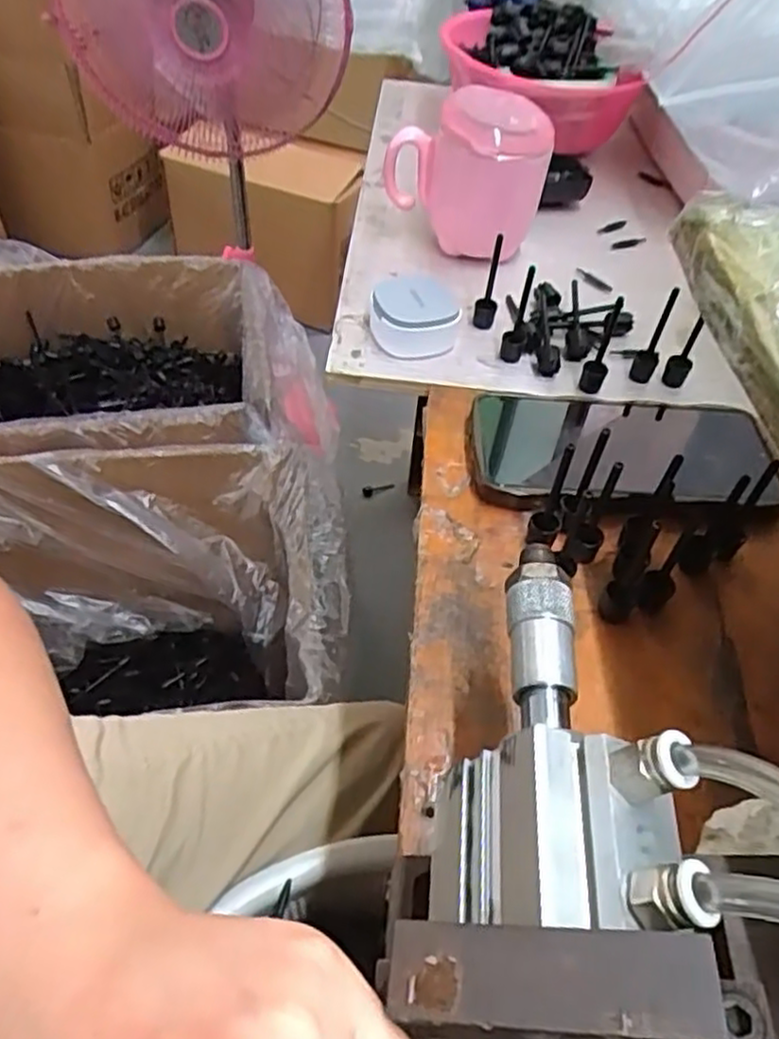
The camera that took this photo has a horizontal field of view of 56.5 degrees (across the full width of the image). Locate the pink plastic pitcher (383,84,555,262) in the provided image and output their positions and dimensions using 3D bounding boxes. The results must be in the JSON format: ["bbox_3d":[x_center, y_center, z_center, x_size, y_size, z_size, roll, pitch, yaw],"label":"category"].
[{"bbox_3d":[0.052,-0.242,0.514,0.109,0.100,0.068,6,50,-1],"label":"pink plastic pitcher"}]

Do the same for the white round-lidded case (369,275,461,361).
[{"bbox_3d":[0.018,-0.131,0.469,0.055,0.033,0.052,3,50,-3],"label":"white round-lidded case"}]

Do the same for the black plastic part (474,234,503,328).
[{"bbox_3d":[0.066,-0.156,0.472,0.014,0.066,0.019,10,50,3],"label":"black plastic part"}]

